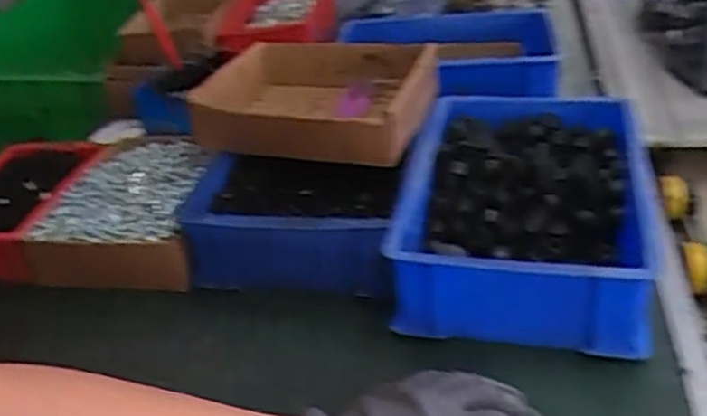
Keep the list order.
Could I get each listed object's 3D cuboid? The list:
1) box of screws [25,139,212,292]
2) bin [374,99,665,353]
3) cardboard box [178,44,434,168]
[{"bbox_3d":[-0.219,-0.002,0.727,0.160,0.054,0.229,-3,31,7],"label":"box of screws"},{"bbox_3d":[0.151,-0.005,0.647,0.196,0.092,0.297,1,31,13],"label":"bin"},{"bbox_3d":[-0.041,-0.114,0.742,0.232,0.065,0.191,5,33,20],"label":"cardboard box"}]

